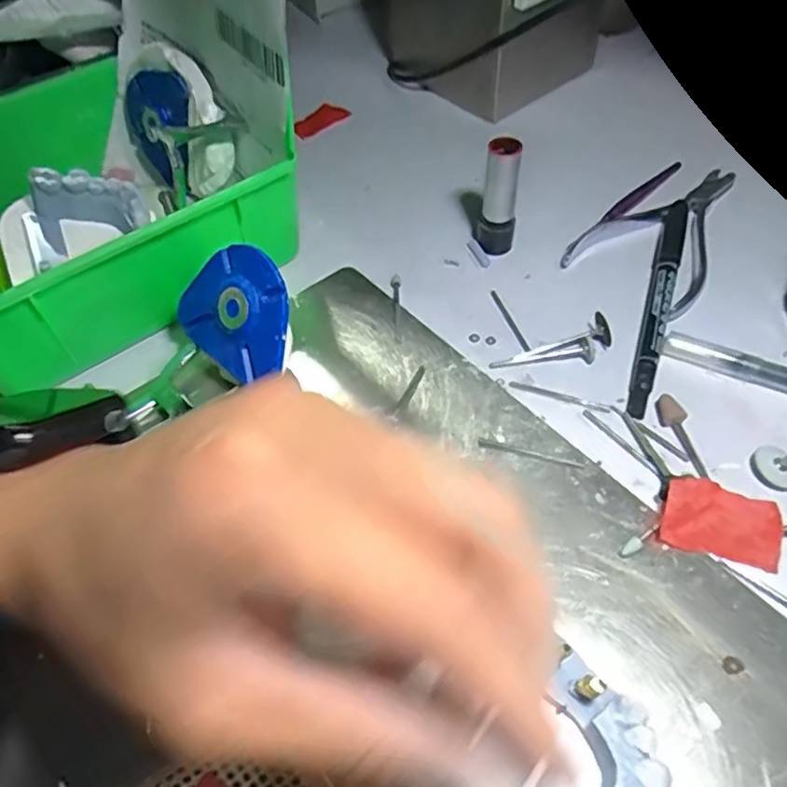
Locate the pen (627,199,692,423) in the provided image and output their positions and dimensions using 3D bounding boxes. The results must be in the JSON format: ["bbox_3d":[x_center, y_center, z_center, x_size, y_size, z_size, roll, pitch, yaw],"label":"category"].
[{"bbox_3d":[0.128,-0.046,0.309,0.012,0.009,0.136,16,56,14],"label":"pen"}]

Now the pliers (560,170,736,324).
[{"bbox_3d":[0.146,-0.087,0.339,0.066,0.006,0.120,35,63,25],"label":"pliers"}]

